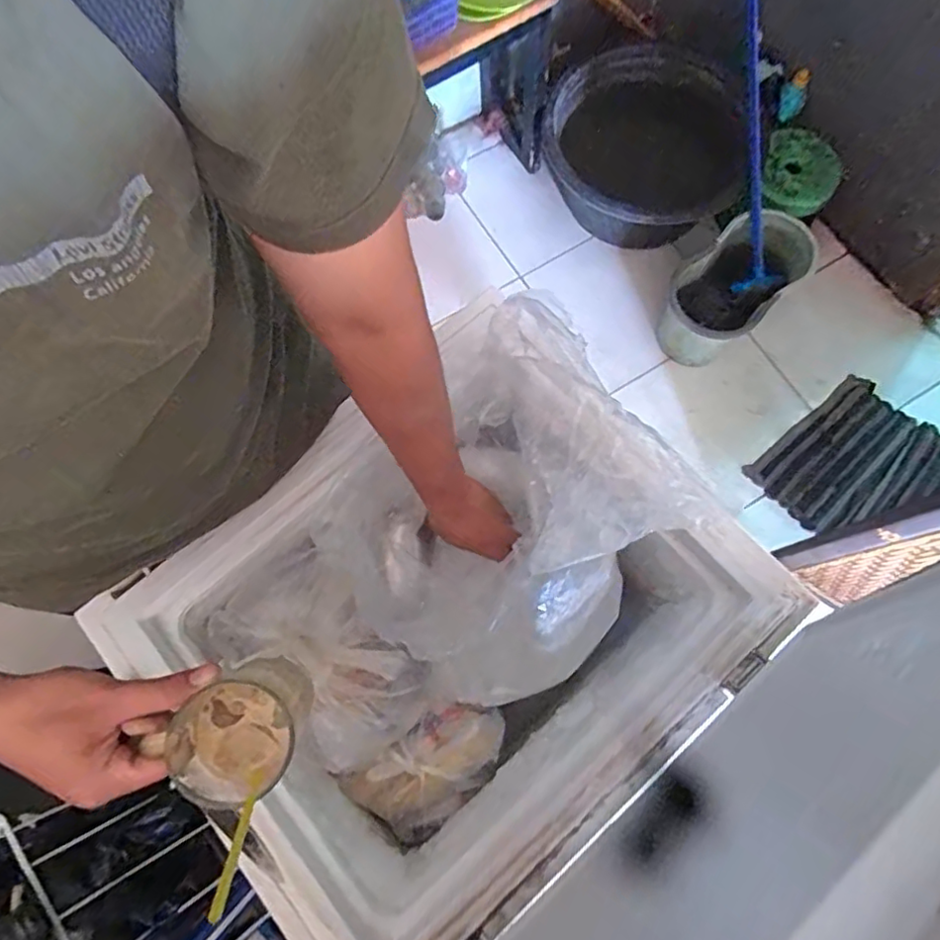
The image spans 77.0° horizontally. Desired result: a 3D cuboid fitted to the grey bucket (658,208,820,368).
[{"bbox_3d":[0.624,-0.442,1.419,0.384,0.232,0.229,-40,76,-9],"label":"grey bucket"}]

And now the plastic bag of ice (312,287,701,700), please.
[{"bbox_3d":[0.032,0.048,0.588,0.286,0.193,0.304,41,79,12],"label":"plastic bag of ice"}]

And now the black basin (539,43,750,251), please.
[{"bbox_3d":[0.422,-0.805,1.503,0.460,0.251,0.519,-41,77,-9],"label":"black basin"}]

